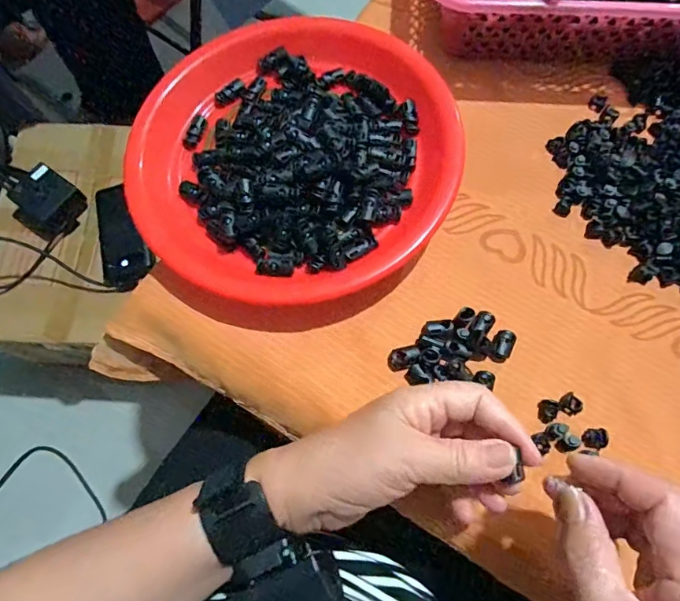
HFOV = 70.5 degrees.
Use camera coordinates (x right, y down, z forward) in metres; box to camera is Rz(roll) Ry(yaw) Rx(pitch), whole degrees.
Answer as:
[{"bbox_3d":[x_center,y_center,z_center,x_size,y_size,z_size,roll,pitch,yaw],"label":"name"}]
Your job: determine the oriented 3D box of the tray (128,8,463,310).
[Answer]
[{"bbox_3d":[-0.039,-0.132,0.389,0.249,0.040,0.269,-1,71,2],"label":"tray"}]

